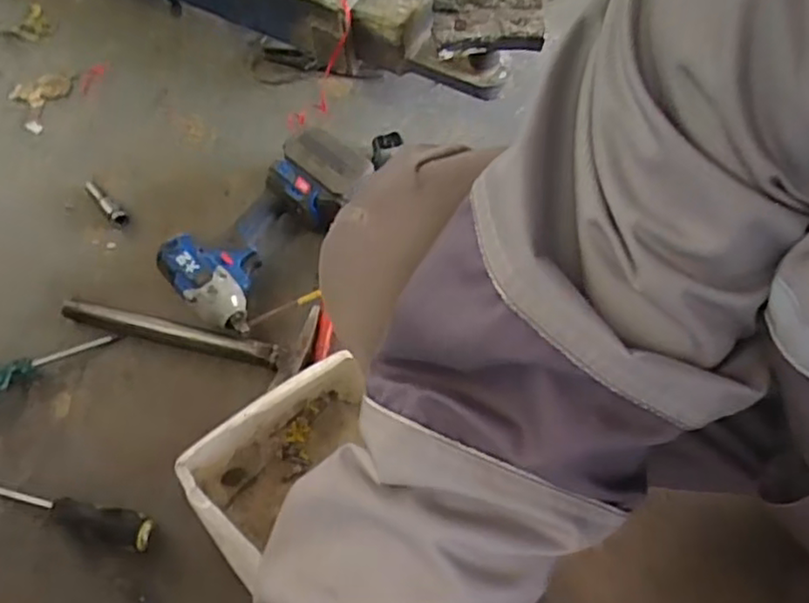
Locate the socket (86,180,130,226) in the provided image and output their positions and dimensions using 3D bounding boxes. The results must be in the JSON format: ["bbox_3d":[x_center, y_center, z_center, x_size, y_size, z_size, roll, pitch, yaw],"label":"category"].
[{"bbox_3d":[-0.376,-0.124,0.849,0.021,0.019,0.080,-39,66,-18],"label":"socket"}]

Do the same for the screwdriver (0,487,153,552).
[{"bbox_3d":[-0.369,0.206,0.670,0.254,0.027,0.035,9,62,8],"label":"screwdriver"}]

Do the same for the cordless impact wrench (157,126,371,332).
[{"bbox_3d":[-0.161,-0.088,0.786,0.132,0.083,0.249,34,68,19],"label":"cordless impact wrench"}]

